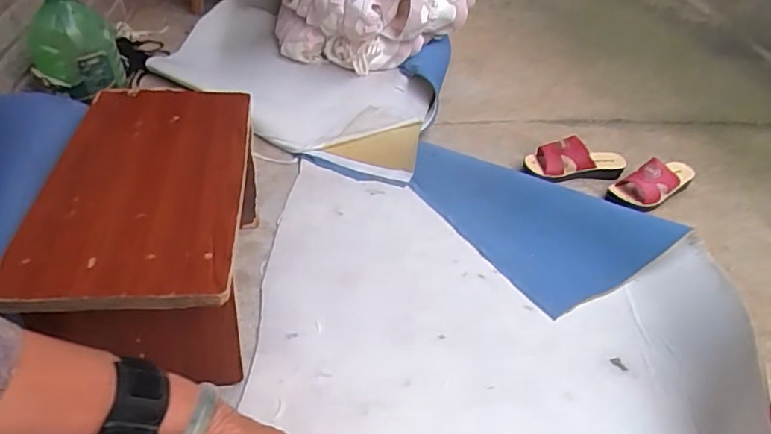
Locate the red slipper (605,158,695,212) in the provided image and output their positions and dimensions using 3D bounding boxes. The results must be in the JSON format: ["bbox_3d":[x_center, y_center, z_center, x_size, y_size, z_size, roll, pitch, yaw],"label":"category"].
[{"bbox_3d":[0.573,-0.080,1.189,0.207,0.083,0.085,-21,48,-25],"label":"red slipper"}]

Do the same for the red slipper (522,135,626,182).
[{"bbox_3d":[0.410,-0.122,1.218,0.209,0.071,0.082,-3,42,-7],"label":"red slipper"}]

